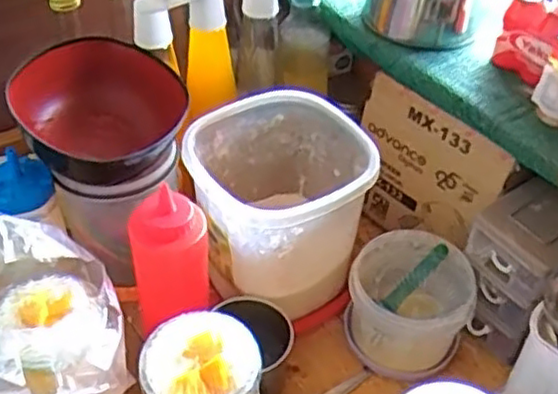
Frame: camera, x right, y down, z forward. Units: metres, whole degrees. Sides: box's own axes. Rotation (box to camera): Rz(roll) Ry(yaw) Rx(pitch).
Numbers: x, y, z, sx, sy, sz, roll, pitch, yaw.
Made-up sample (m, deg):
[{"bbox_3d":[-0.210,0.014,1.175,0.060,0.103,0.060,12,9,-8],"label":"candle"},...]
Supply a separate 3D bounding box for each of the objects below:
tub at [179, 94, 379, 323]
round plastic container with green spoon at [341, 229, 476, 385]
[{"bbox_3d":[0.002,0.009,0.718,0.167,0.160,0.165,-17,47,-14],"label":"tub"},{"bbox_3d":[0.129,0.106,0.707,0.121,0.081,0.123,-1,45,1],"label":"round plastic container with green spoon"}]

